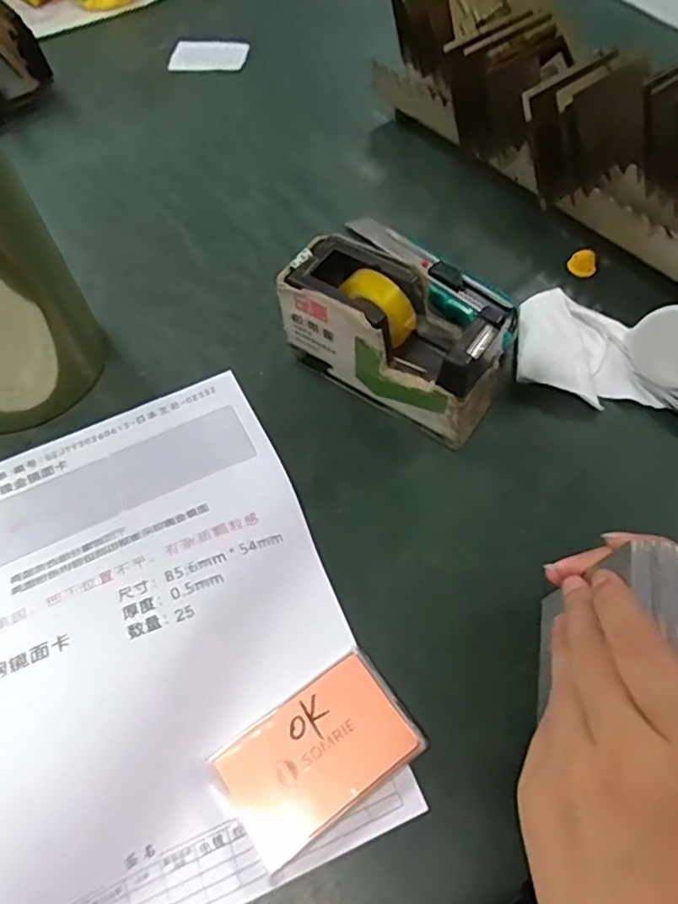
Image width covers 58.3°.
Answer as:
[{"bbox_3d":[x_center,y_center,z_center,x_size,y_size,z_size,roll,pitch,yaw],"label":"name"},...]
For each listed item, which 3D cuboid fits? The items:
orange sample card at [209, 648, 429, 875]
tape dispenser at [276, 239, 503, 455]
[{"bbox_3d":[-0.010,0.146,0.296,0.090,0.016,0.056,-32,64,-16],"label":"orange sample card"},{"bbox_3d":[0.034,-0.072,0.384,0.137,0.080,0.060,32,65,18],"label":"tape dispenser"}]

